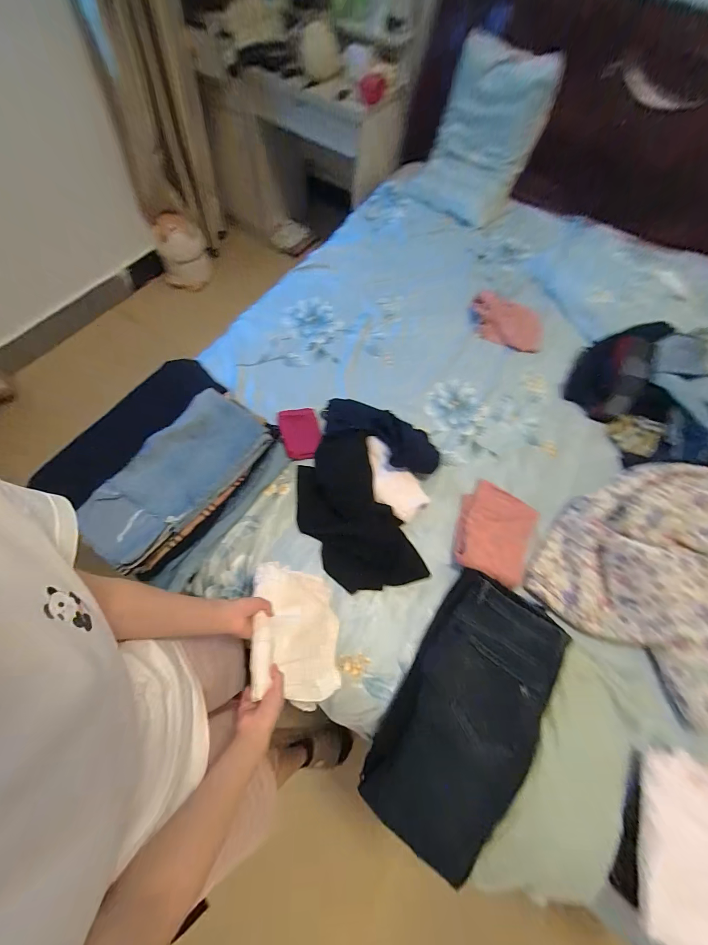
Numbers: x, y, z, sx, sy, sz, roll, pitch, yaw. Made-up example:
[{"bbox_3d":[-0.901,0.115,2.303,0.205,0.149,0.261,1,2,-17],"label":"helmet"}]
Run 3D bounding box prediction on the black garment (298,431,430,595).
[{"bbox_3d":[-0.013,0.105,0.880,0.239,0.038,0.430,-21,69,-12],"label":"black garment"}]

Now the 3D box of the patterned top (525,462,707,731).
[{"bbox_3d":[0.830,0.191,0.822,0.506,0.142,0.662,41,70,14],"label":"patterned top"}]

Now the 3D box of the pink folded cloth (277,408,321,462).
[{"bbox_3d":[-0.152,-0.111,0.953,0.107,0.038,0.148,-15,68,-10],"label":"pink folded cloth"}]

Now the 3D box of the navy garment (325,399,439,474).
[{"bbox_3d":[0.073,-0.109,0.963,0.358,0.055,0.144,28,67,9],"label":"navy garment"}]

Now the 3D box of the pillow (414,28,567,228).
[{"bbox_3d":[0.518,-1.309,1.312,0.384,0.520,0.140,21,32,-5],"label":"pillow"}]

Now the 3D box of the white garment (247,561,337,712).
[{"bbox_3d":[-0.114,0.320,0.684,0.069,0.227,0.259,-29,40,21],"label":"white garment"}]

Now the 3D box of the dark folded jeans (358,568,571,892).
[{"bbox_3d":[0.231,0.481,0.687,0.238,0.096,0.506,33,68,11],"label":"dark folded jeans"}]

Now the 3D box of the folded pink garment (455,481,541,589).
[{"bbox_3d":[0.361,0.145,0.861,0.179,0.034,0.255,22,52,21],"label":"folded pink garment"}]

